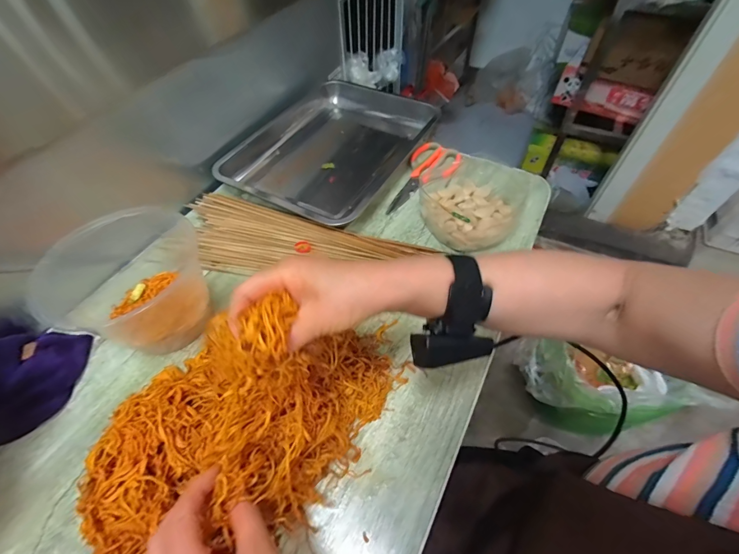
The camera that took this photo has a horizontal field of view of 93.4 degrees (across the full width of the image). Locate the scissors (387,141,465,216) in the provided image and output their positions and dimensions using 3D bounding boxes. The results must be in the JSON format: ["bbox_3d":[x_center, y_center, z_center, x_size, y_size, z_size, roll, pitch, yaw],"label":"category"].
[{"bbox_3d":[0.099,-0.185,0.637,0.085,0.022,0.203,24,59,18],"label":"scissors"}]

